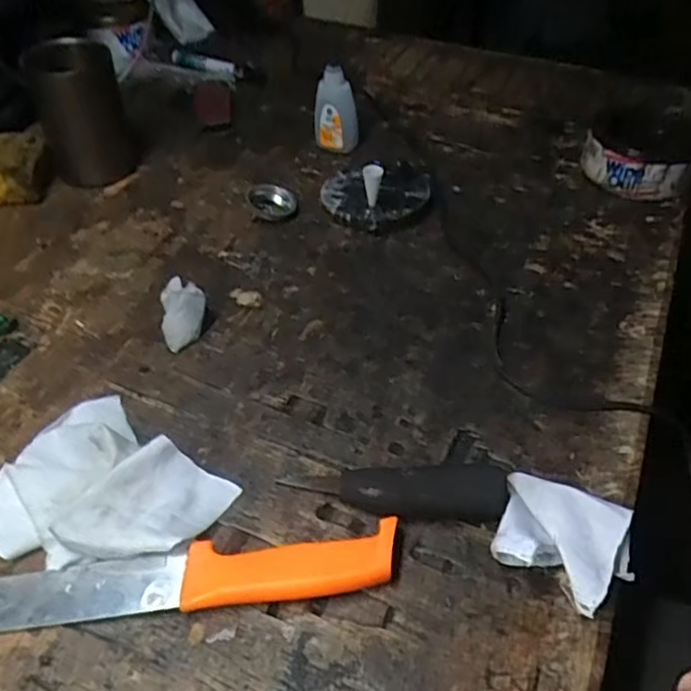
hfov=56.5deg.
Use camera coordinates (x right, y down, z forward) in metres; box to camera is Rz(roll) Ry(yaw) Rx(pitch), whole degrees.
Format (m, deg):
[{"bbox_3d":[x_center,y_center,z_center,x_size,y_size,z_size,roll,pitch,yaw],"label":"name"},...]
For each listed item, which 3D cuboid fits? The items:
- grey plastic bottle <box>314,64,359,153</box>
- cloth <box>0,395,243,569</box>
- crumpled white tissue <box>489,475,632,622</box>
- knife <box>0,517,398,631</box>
[{"bbox_3d":[-0.009,-0.232,0.627,0.042,0.081,0.030,-2,47,-2],"label":"grey plastic bottle"},{"bbox_3d":[-0.146,0.085,0.374,0.128,0.026,0.108,29,53,24],"label":"cloth"},{"bbox_3d":[0.119,0.105,0.350,0.069,0.035,0.065,20,50,18],"label":"crumpled white tissue"},{"bbox_3d":[-0.114,0.127,0.342,0.282,0.015,0.032,-4,47,-4],"label":"knife"}]

